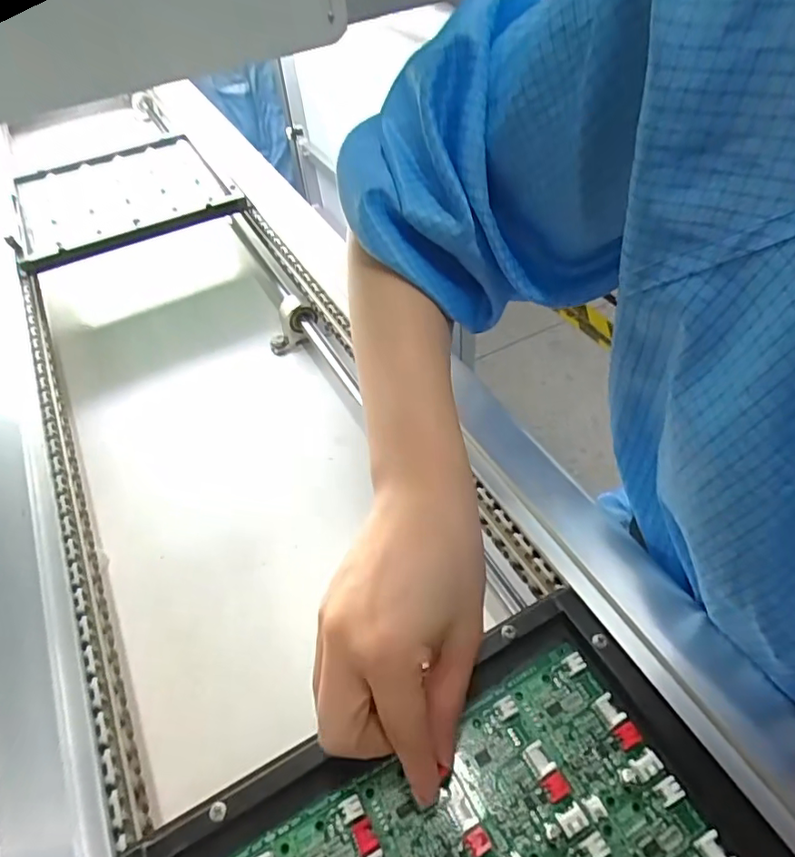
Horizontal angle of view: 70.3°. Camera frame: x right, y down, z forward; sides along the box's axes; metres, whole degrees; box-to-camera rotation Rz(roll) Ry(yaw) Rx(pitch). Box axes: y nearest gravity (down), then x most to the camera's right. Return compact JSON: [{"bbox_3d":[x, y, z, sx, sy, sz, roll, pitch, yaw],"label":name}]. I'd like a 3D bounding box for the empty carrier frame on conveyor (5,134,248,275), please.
[{"bbox_3d":[-0.276,-0.232,0.564,0.199,0.021,0.153,-21,50,-21],"label":"empty carrier frame on conveyor"}]

